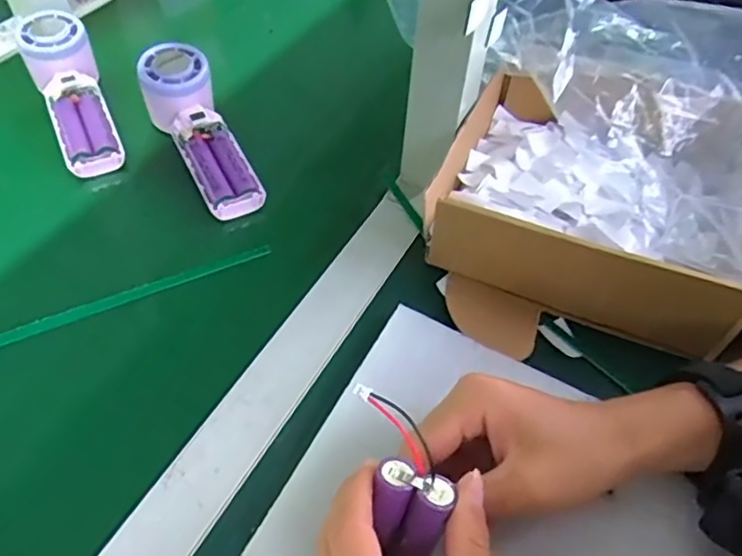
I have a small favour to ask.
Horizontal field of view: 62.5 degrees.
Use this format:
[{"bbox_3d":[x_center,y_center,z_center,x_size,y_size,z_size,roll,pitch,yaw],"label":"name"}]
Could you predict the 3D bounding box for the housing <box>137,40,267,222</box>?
[{"bbox_3d":[-0.138,-0.118,0.494,0.051,0.037,0.165,-24,72,-20],"label":"housing"}]

